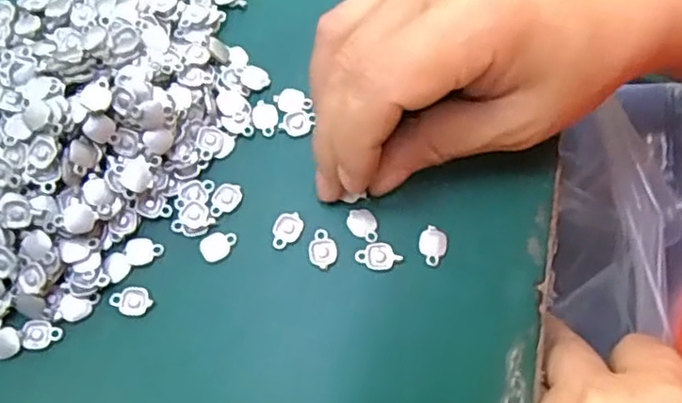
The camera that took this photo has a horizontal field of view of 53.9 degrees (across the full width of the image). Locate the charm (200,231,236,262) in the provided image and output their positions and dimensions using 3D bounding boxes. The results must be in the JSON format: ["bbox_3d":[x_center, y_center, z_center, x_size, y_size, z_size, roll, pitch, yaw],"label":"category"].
[{"bbox_3d":[-0.044,0.015,0.237,0.013,0.004,0.010,-28,73,-11],"label":"charm"}]

